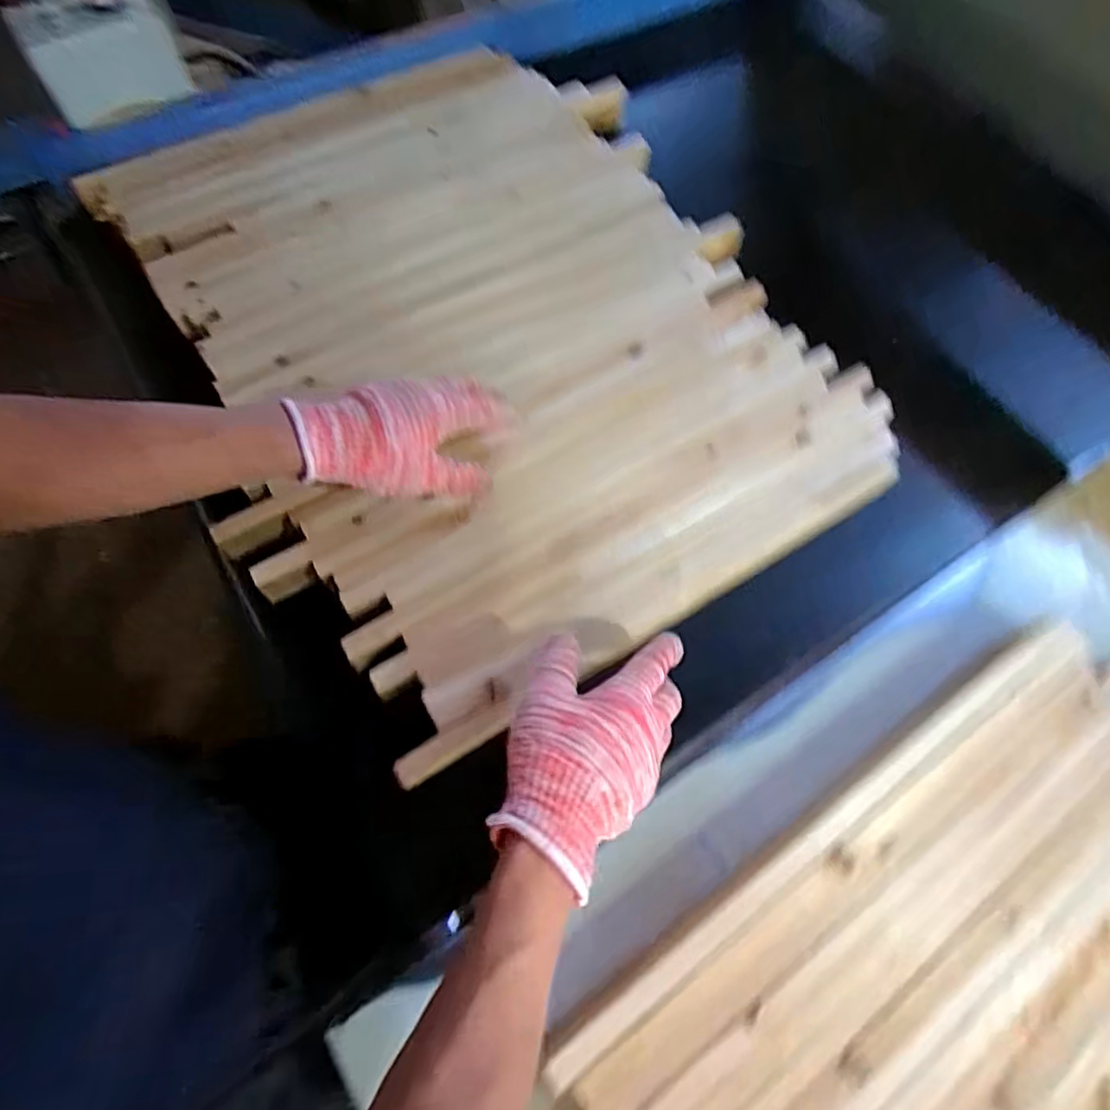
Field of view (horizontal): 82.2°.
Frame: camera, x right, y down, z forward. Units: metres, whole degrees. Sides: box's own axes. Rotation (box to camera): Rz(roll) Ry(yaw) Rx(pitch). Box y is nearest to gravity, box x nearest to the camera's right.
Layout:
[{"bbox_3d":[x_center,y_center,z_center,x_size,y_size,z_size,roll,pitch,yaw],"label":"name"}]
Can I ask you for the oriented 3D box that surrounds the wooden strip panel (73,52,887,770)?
[{"bbox_3d":[-0.078,-0.245,0.628,0.537,0.044,0.705,-26,70,-13],"label":"wooden strip panel"}]

